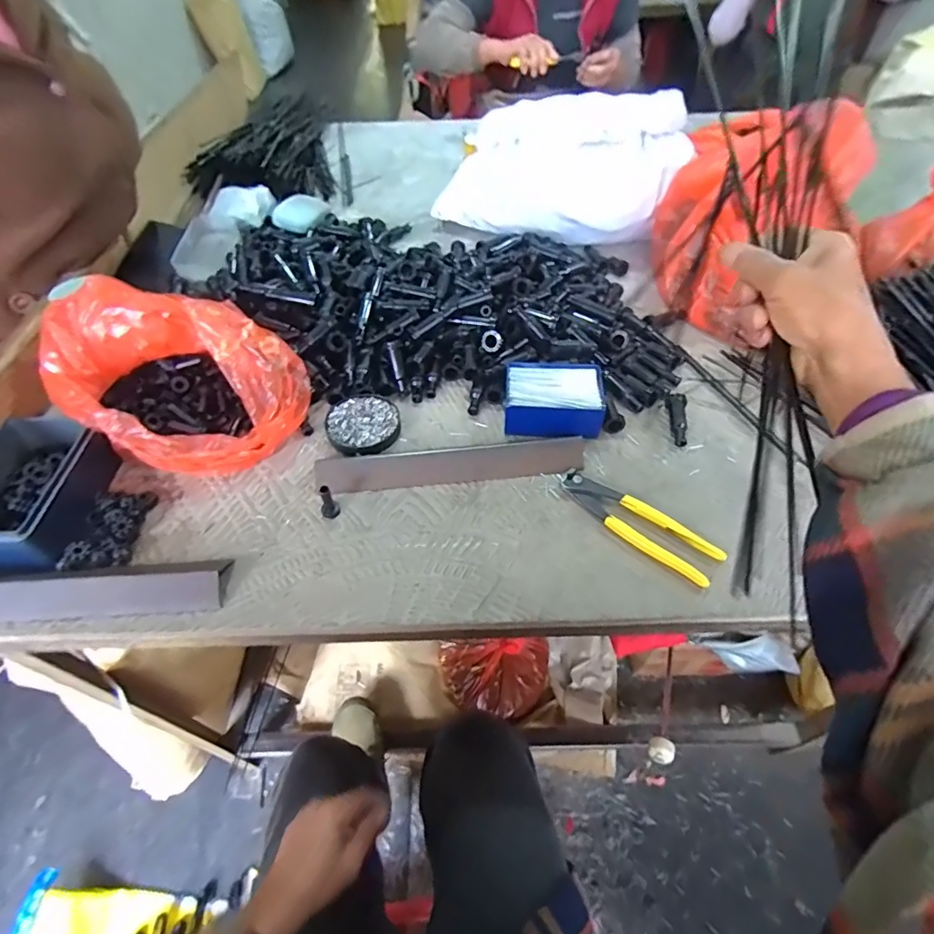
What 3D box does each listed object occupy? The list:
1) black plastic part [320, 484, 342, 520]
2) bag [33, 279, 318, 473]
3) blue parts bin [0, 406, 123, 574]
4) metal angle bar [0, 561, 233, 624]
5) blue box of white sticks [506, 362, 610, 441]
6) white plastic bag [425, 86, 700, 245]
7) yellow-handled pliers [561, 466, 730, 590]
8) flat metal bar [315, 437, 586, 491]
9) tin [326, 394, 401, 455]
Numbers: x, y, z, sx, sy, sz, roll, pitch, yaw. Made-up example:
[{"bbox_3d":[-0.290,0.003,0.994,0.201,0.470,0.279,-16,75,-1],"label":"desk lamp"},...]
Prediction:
[{"bbox_3d":[-0.138,0.034,0.508,0.018,0.043,0.015,-24,54,-16],"label":"black plastic part"},{"bbox_3d":[-0.302,-0.096,0.551,0.228,0.136,0.184,23,56,19],"label":"bag"},{"bbox_3d":[-0.426,0.017,0.509,0.107,0.057,0.176,3,52,4],"label":"blue parts bin"},{"bbox_3d":[-0.343,0.108,0.457,0.246,0.028,0.050,-4,51,-2],"label":"metal angle bar"},{"bbox_3d":[0.098,-0.077,0.591,0.113,0.045,0.091,1,51,3],"label":"blue box of white sticks"},{"bbox_3d":[0.135,-0.447,0.792,0.360,0.192,0.119,8,52,8],"label":"white plastic bag"},{"bbox_3d":[0.165,0.052,0.502,0.162,0.018,0.044,34,60,25],"label":"yellow-handled pliers"},{"bbox_3d":[-0.015,-0.002,0.542,0.277,0.040,0.011,-6,8,-5],"label":"flat metal bar"},{"bbox_3d":[-0.118,-0.047,0.590,0.081,0.017,0.090,-7,52,-4],"label":"tin"}]

